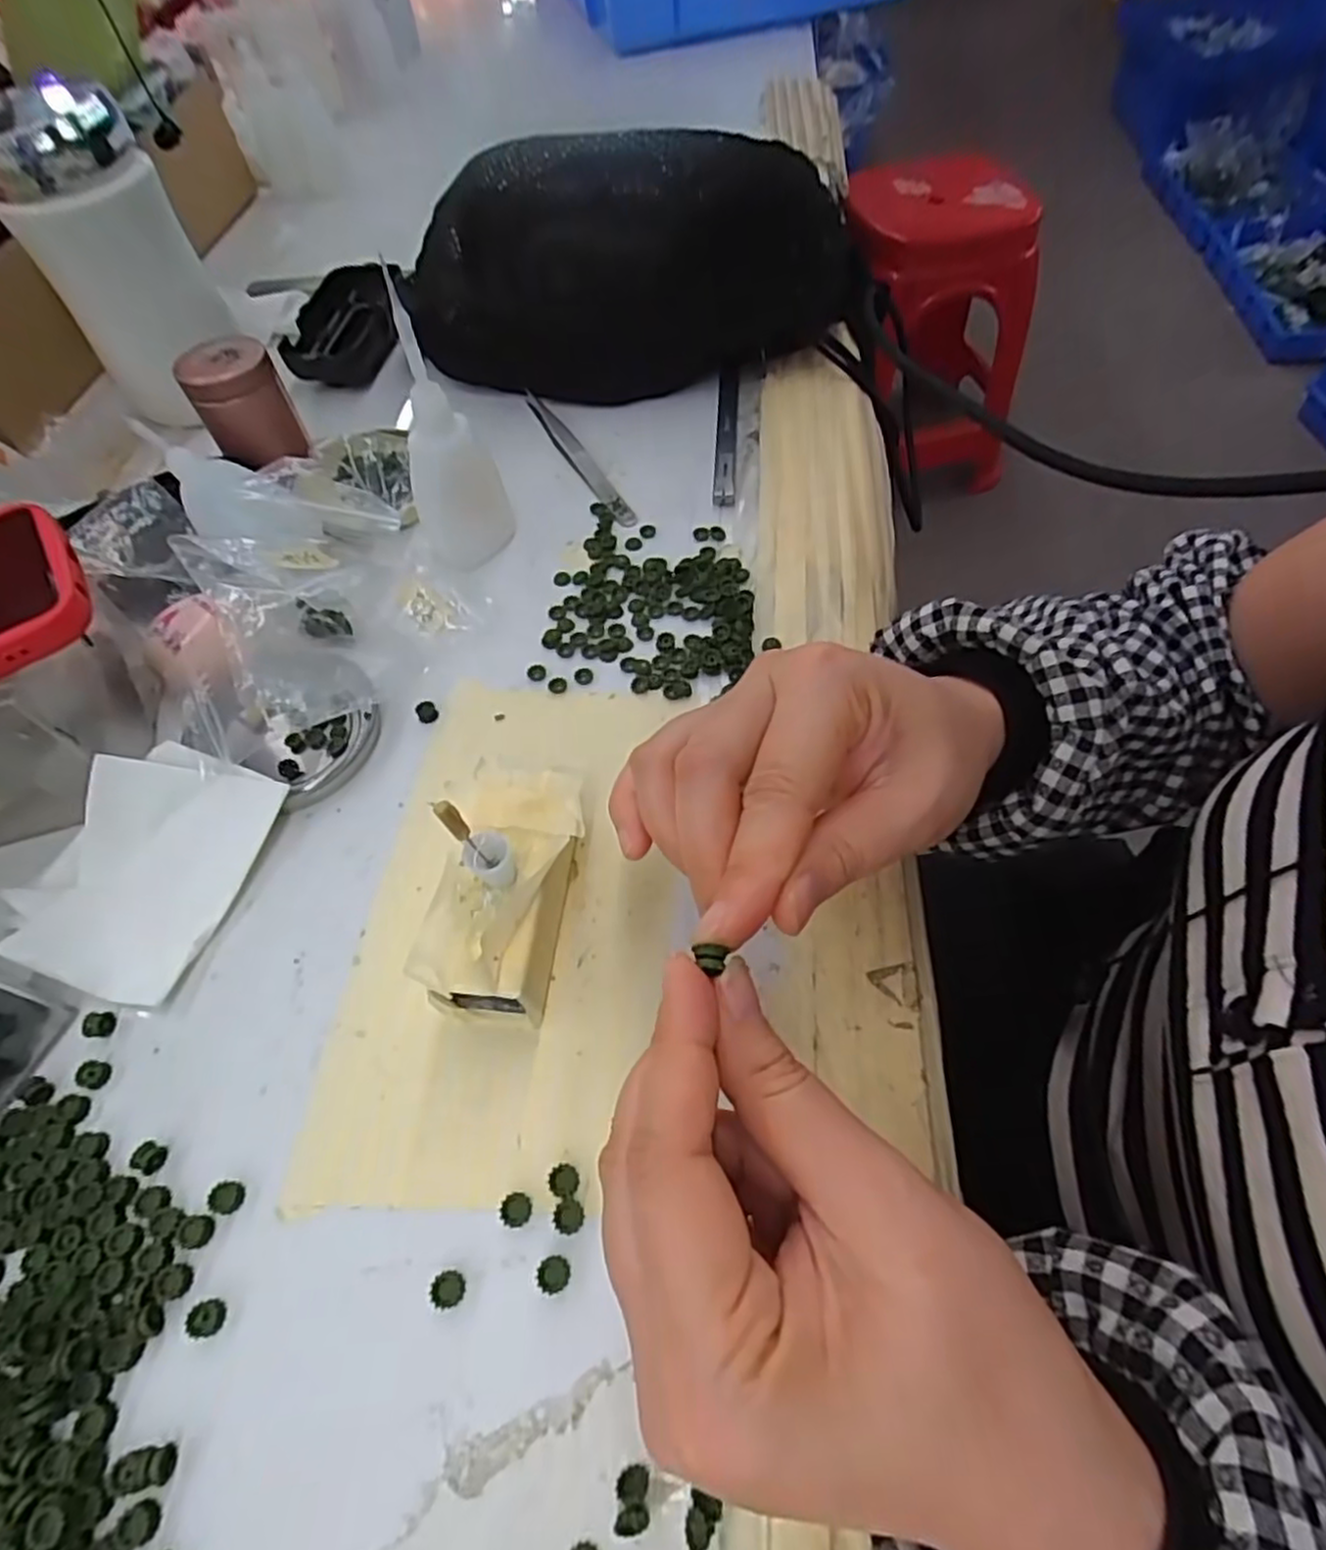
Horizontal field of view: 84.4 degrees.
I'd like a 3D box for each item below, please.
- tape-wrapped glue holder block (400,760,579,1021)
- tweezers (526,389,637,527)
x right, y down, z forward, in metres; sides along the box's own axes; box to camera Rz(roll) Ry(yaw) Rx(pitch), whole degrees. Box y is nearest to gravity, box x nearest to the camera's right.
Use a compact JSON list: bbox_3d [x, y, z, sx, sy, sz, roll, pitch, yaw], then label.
[{"bbox_3d":[-0.051,0.037,0.242,0.040,0.056,0.085,5,58,6],"label":"tape-wrapped glue holder block"},{"bbox_3d":[-0.050,-0.179,0.404,0.011,0.005,0.132,-26,60,-13],"label":"tweezers"}]

